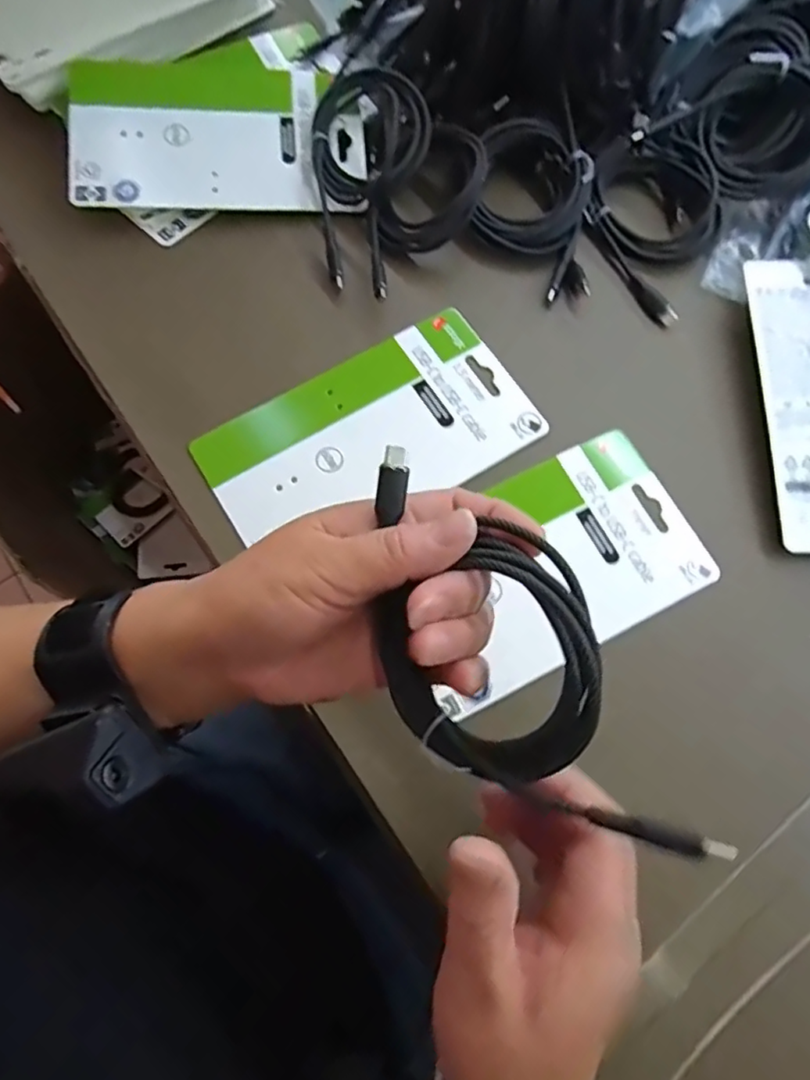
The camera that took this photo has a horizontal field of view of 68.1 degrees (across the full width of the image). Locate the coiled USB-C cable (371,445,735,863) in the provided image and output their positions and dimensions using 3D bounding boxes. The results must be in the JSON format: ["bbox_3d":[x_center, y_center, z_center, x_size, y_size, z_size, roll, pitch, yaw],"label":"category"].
[{"bbox_3d":[0.028,0.039,0.203,0.068,0.031,0.154,-25,76,-5],"label":"coiled USB-C cable"}]

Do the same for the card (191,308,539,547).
[{"bbox_3d":[-0.018,-0.058,0.337,0.177,0.006,0.098,-31,77,-10],"label":"card"}]

